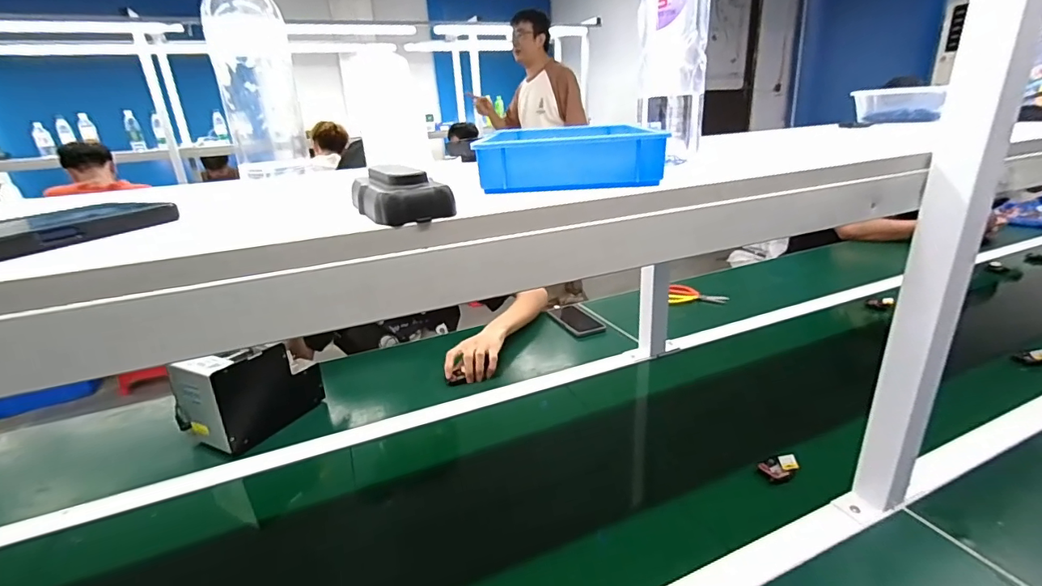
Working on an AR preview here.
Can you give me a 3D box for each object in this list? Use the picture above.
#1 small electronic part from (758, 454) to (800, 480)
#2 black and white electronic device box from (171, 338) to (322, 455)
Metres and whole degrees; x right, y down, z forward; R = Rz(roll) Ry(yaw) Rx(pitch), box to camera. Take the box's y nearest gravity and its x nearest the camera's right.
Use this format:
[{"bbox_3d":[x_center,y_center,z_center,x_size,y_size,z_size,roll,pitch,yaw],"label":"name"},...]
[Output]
[{"bbox_3d":[0.350,0.236,0.637,0.048,0.014,0.039,4,22,19],"label":"small electronic part"},{"bbox_3d":[-0.448,0.150,0.778,0.115,0.140,0.184,9,24,29],"label":"black and white electronic device box"}]

